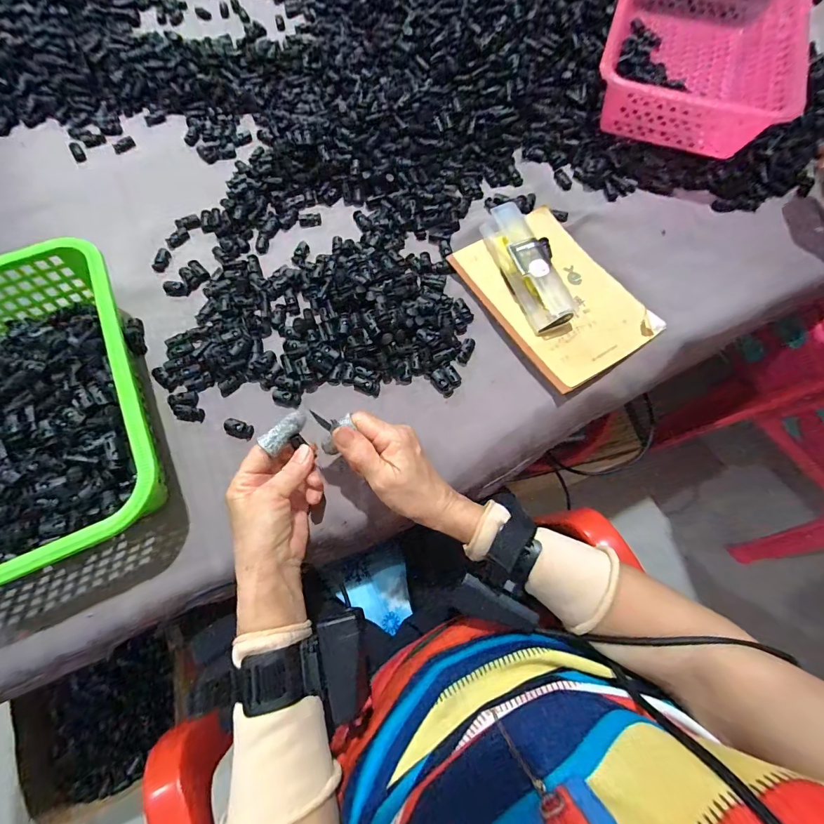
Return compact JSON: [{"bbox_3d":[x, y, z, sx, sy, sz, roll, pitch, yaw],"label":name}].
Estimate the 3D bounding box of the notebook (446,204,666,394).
[{"bbox_3d":[0.161,-0.138,0.452,0.148,0.017,0.208,-30,73,-12],"label":"notebook"}]

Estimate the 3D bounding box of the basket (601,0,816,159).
[{"bbox_3d":[0.355,-0.468,0.512,0.211,0.099,0.297,16,70,4],"label":"basket"}]

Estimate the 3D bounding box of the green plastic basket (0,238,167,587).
[{"bbox_3d":[-0.352,0.001,0.364,0.221,0.080,0.296,-24,72,-10],"label":"green plastic basket"}]

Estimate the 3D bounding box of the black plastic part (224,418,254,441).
[{"bbox_3d":[-0.175,0.017,0.400,0.029,0.009,0.017,17,70,5],"label":"black plastic part"}]

